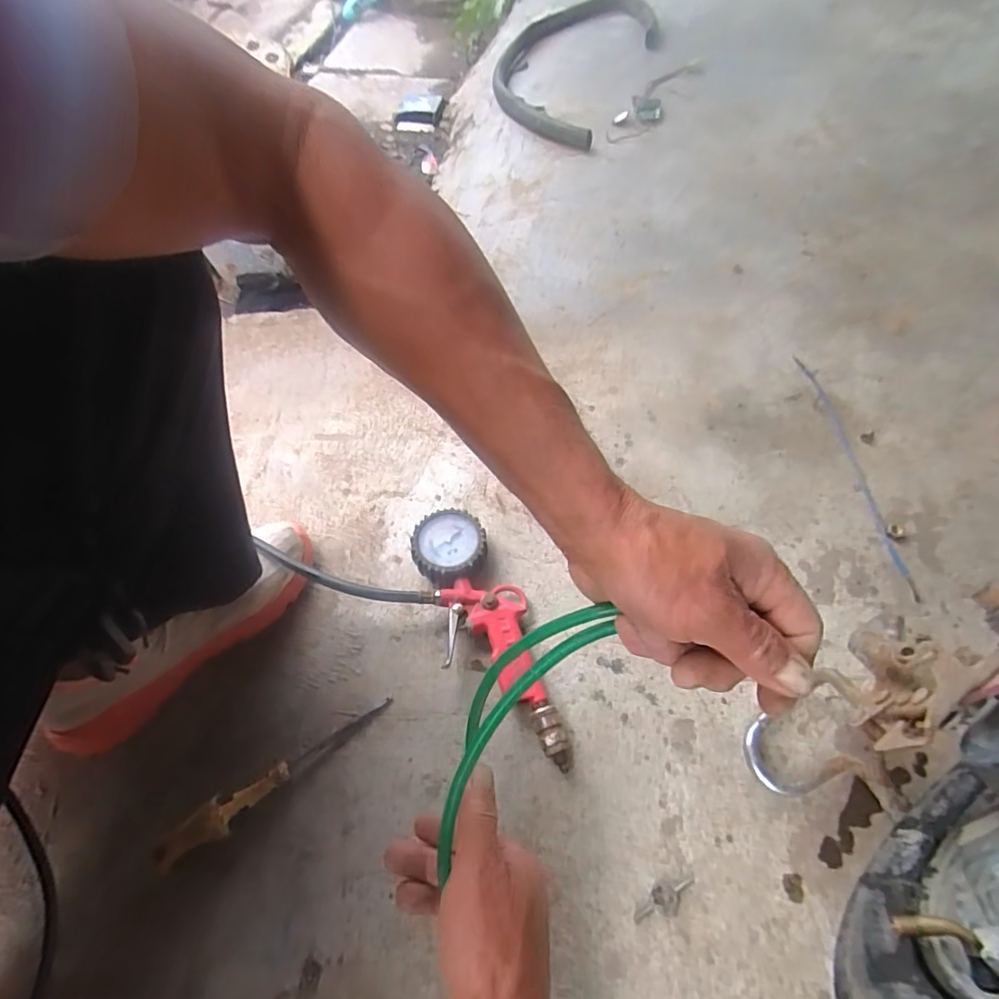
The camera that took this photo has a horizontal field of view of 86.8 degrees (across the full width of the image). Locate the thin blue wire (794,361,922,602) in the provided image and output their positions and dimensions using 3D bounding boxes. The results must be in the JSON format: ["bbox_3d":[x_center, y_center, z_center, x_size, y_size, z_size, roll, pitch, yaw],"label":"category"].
[{"bbox_3d":[0.369,-0.039,0.549,0.020,0.004,0.296,-3,57,3],"label":"thin blue wire"}]

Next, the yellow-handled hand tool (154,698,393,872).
[{"bbox_3d":[-0.184,0.232,0.444,0.202,0.023,0.026,-33,61,-16],"label":"yellow-handled hand tool"}]

